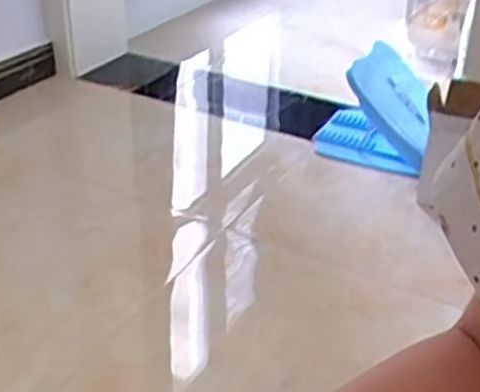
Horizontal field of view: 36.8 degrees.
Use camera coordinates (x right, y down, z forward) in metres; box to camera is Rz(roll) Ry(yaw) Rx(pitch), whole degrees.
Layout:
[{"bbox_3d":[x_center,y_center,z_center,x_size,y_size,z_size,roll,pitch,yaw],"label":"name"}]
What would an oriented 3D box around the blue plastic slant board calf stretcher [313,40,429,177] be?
[{"bbox_3d":[0.318,-0.194,1.613,0.217,0.204,0.214,14,34,19],"label":"blue plastic slant board calf stretcher"}]

